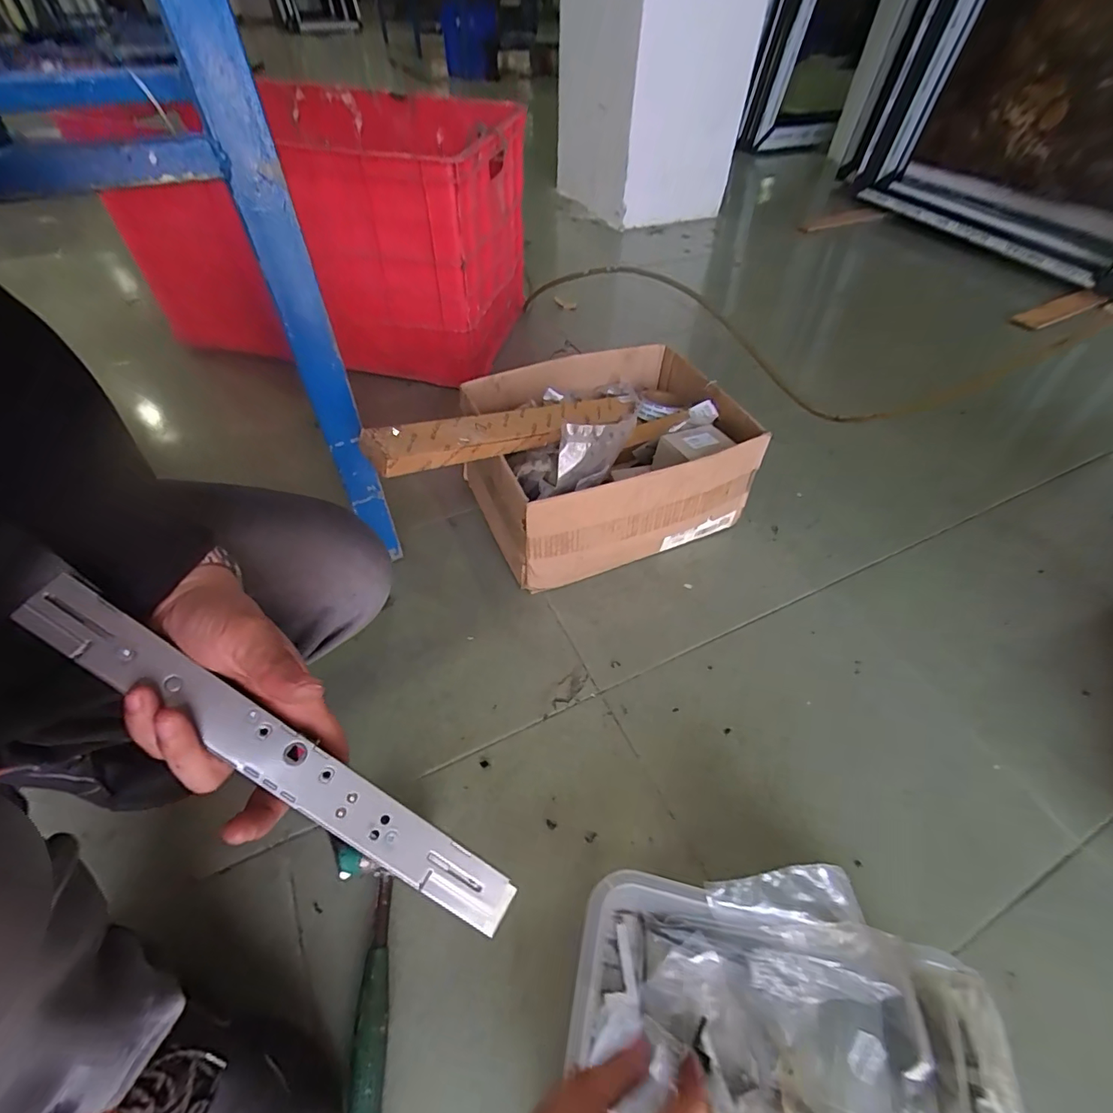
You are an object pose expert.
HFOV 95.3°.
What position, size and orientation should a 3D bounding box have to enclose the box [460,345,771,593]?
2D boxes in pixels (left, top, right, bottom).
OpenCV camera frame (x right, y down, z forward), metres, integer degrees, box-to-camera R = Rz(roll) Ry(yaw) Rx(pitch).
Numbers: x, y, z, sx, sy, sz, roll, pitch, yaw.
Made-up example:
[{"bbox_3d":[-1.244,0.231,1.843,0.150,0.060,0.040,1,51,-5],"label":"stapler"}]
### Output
[{"bbox_3d":[0.080,-0.169,0.853,0.397,0.192,0.339,-14,52,-14],"label":"box"}]

